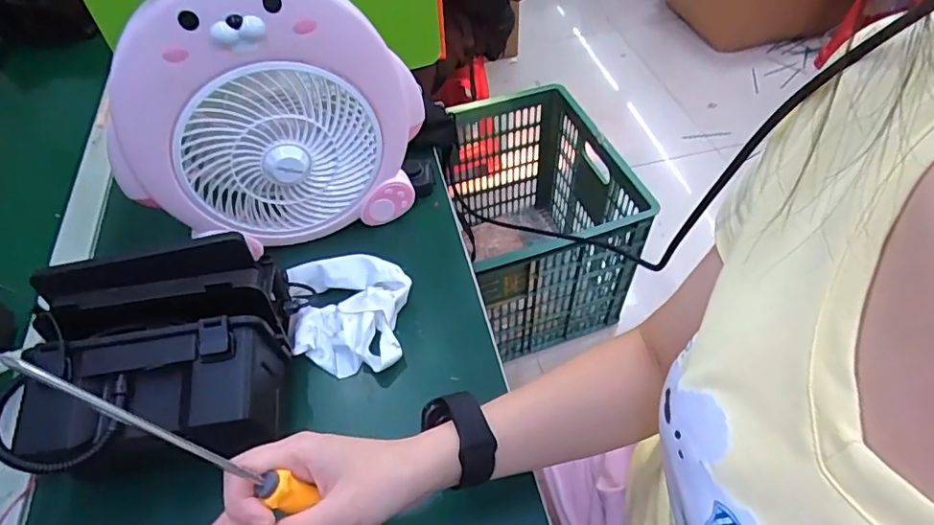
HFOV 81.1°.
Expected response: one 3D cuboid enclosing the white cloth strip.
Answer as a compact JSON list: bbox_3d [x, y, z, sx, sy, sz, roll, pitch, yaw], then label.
[{"bbox_3d":[-0.117,0.049,0.533,0.116,0.039,0.119,-2,51,1],"label":"white cloth strip"}]

